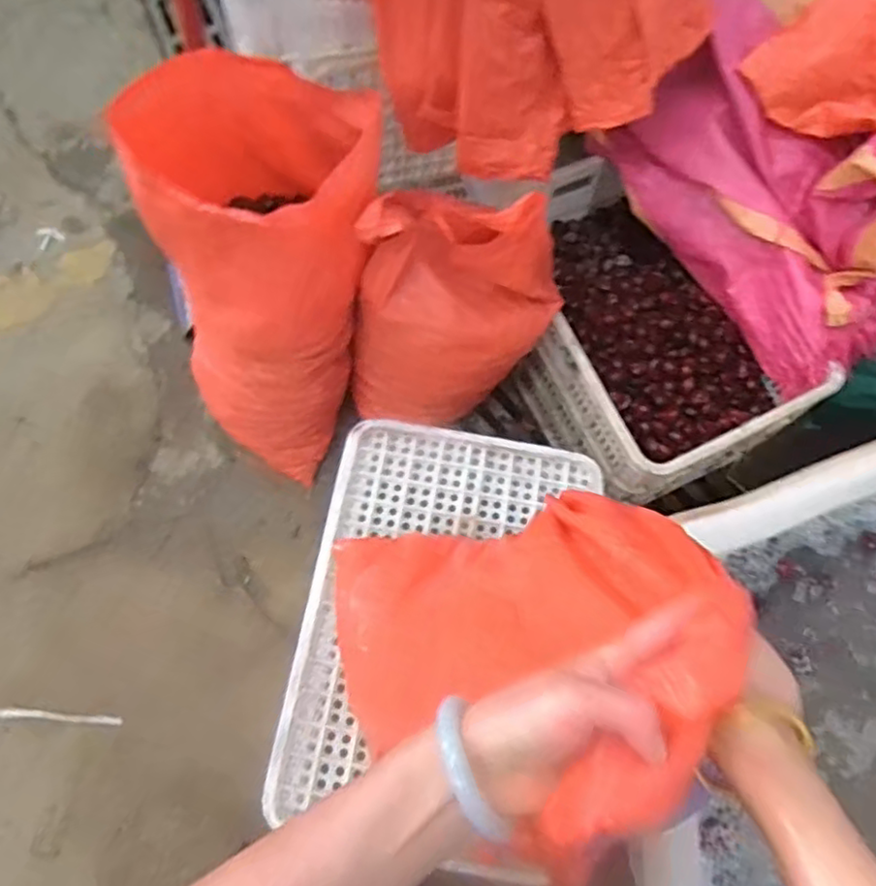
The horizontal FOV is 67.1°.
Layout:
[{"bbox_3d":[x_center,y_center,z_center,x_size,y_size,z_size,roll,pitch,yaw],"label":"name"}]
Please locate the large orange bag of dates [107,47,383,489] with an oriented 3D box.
[{"bbox_3d":[-0.265,-0.274,1.121,0.330,0.680,0.410,43,74,14],"label":"large orange bag of dates"}]

